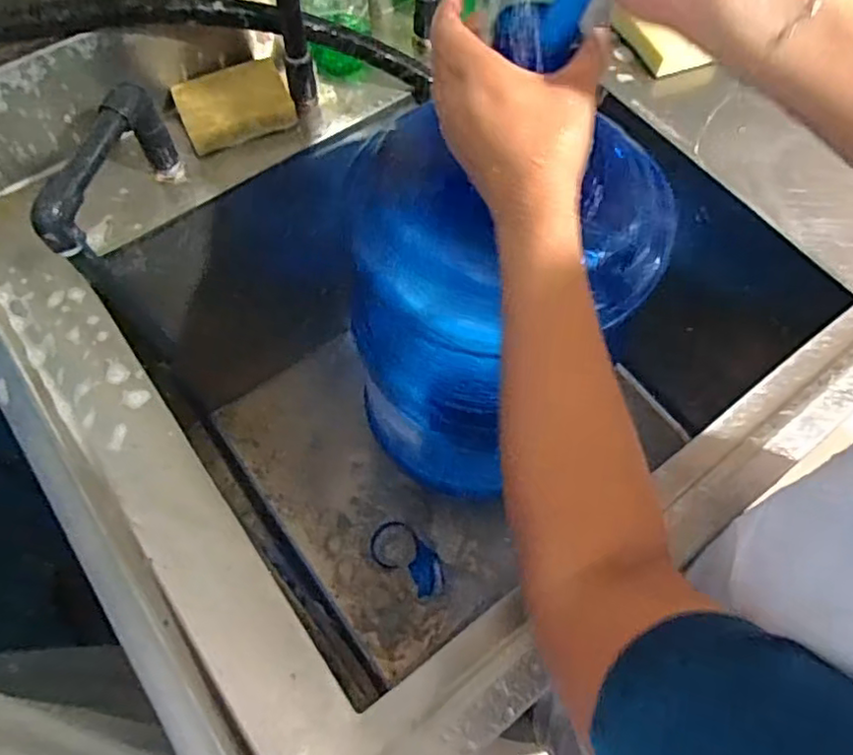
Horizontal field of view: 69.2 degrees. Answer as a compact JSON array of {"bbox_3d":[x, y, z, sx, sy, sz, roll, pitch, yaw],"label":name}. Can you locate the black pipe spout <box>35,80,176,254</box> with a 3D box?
[{"bbox_3d":[-0.258,-0.155,0.505,0.025,0.095,0.150,16,64,7],"label":"black pipe spout"}]

